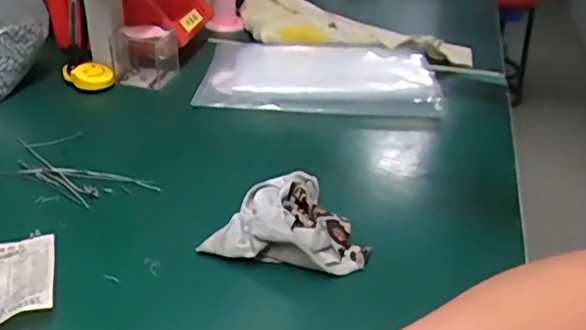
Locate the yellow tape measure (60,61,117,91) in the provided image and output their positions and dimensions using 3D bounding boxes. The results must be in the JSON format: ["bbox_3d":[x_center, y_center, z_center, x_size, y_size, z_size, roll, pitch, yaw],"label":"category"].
[{"bbox_3d":[-0.229,-0.101,0.643,0.059,0.018,0.038,15,33,19],"label":"yellow tape measure"}]

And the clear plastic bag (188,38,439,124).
[{"bbox_3d":[0.027,-0.108,0.674,0.267,0.035,0.201,4,31,3],"label":"clear plastic bag"}]

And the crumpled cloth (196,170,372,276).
[{"bbox_3d":[0.005,0.042,0.420,0.104,0.029,0.097,16,34,22],"label":"crumpled cloth"}]

